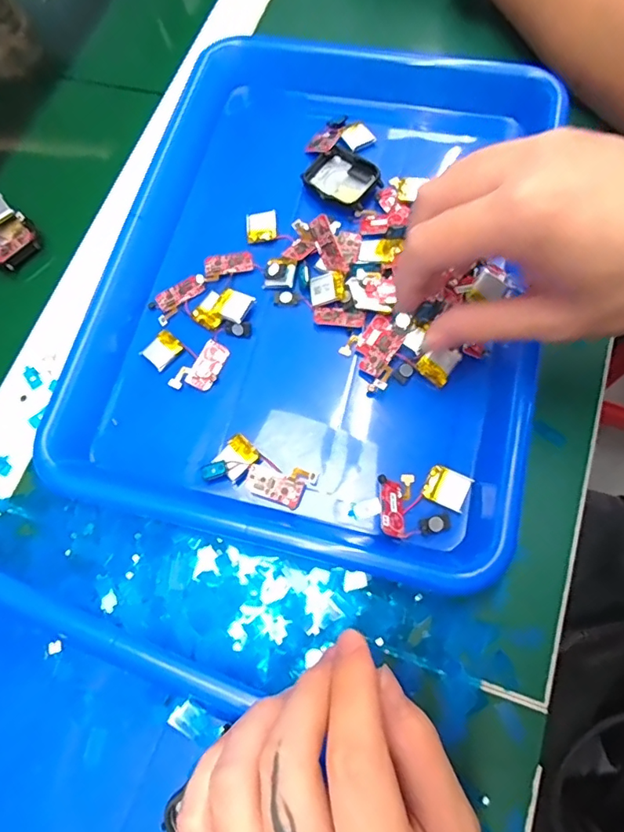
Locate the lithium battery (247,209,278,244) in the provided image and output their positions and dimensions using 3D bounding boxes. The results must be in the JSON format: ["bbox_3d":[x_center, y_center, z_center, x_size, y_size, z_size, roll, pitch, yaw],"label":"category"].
[{"bbox_3d":[-0.032,-0.123,0.326,0.020,0.004,0.019,-5,71,3],"label":"lithium battery"}]

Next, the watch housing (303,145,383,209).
[{"bbox_3d":[0.020,-0.154,0.330,0.040,0.009,0.044,-43,73,-10],"label":"watch housing"}]

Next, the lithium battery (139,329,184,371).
[{"bbox_3d":[-0.089,-0.040,0.304,0.019,0.004,0.021,38,77,17],"label":"lithium battery"}]

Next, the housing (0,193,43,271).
[{"bbox_3d":[-0.209,-0.124,0.344,0.048,0.014,0.036,43,79,16],"label":"housing"}]

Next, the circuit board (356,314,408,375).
[{"bbox_3d":[0.038,-0.041,0.294,0.022,0.007,0.037,29,76,13],"label":"circuit board"}]

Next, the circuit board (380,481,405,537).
[{"bbox_3d":[0.041,0.047,0.261,0.013,0.004,0.028,12,61,-16],"label":"circuit board"}]

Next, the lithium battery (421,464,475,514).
[{"bbox_3d":[0.072,0.037,0.267,0.022,0.004,0.019,26,75,13],"label":"lithium battery"}]

